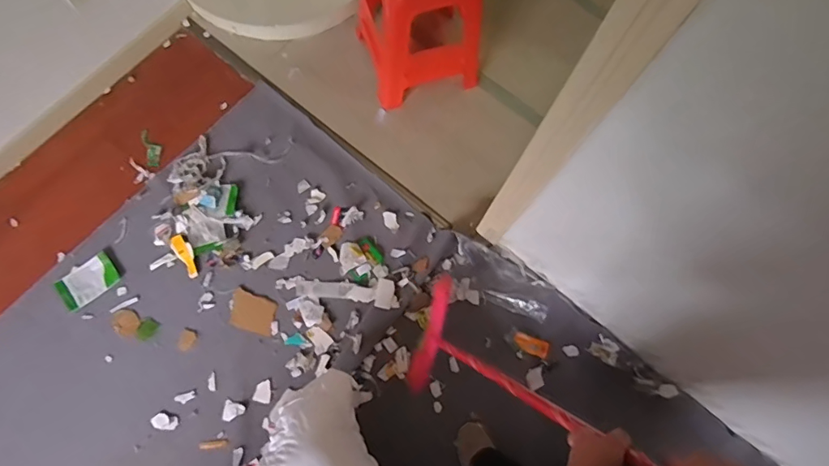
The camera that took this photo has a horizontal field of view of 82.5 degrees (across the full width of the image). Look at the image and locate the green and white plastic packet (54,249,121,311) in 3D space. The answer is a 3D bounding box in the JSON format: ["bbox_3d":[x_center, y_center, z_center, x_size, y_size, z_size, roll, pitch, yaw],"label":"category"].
[{"bbox_3d":[-1.000,0.149,1.450,0.161,0.022,0.115,-38,80,-10],"label":"green and white plastic packet"}]

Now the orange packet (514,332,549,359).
[{"bbox_3d":[0.355,0.341,1.443,0.108,0.024,0.050,21,76,4],"label":"orange packet"}]

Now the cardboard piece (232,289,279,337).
[{"bbox_3d":[-0.498,0.245,1.458,0.148,0.005,0.102,21,76,4],"label":"cardboard piece"}]

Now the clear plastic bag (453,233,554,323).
[{"bbox_3d":[0.262,0.130,1.448,0.359,0.169,0.046,37,46,10],"label":"clear plastic bag"}]

